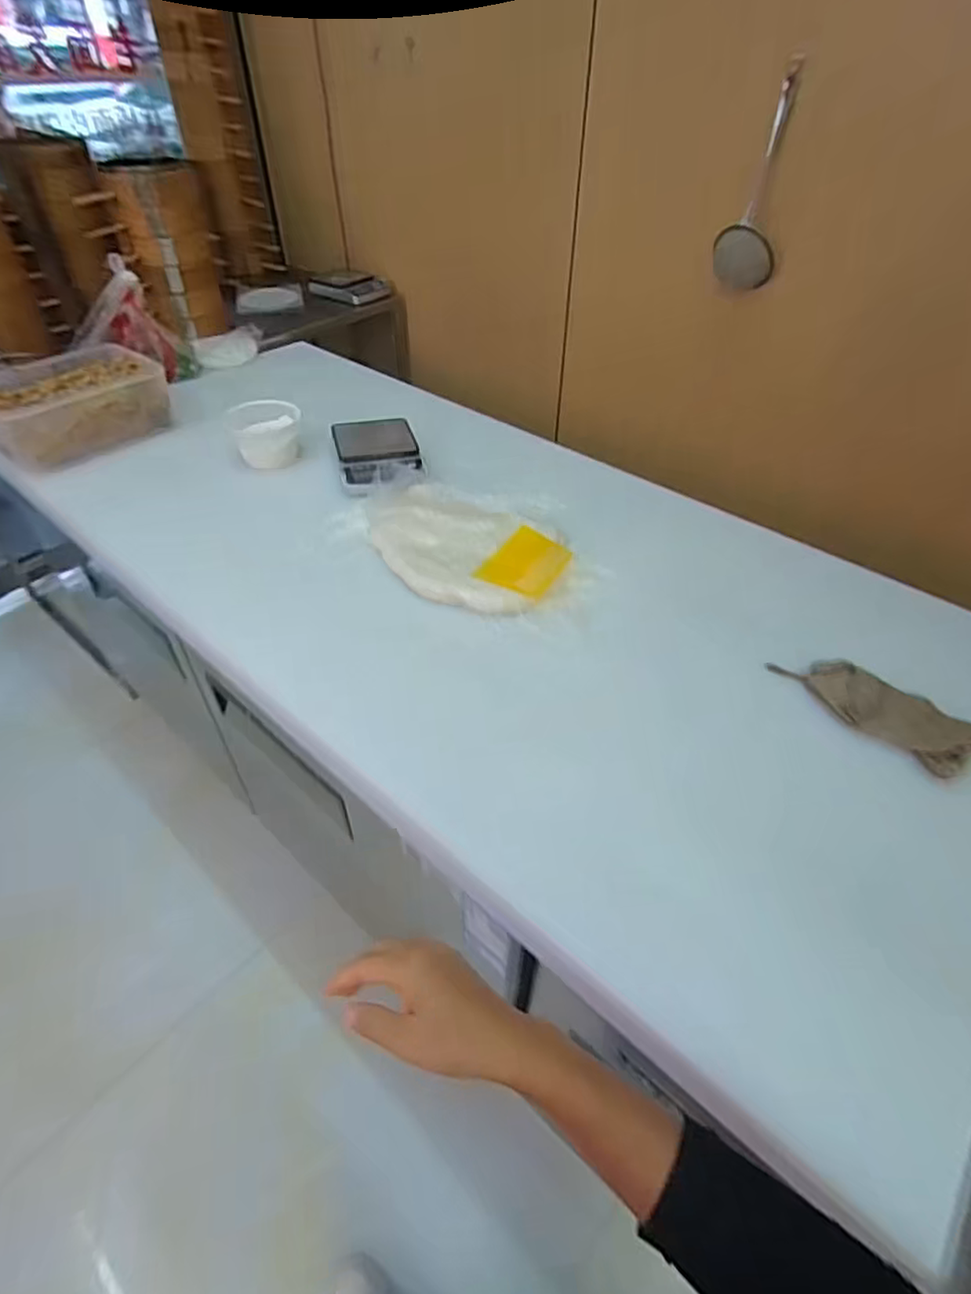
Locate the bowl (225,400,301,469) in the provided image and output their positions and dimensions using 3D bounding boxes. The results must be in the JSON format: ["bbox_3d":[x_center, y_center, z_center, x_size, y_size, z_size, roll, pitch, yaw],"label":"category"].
[{"bbox_3d":[-0.420,-0.409,1.210,0.129,0.104,0.109,-14,47,-15],"label":"bowl"}]

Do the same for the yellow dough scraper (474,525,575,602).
[{"bbox_3d":[0.061,-0.125,0.939,0.099,0.007,0.118,33,66,14],"label":"yellow dough scraper"}]

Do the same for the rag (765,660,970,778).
[{"bbox_3d":[0.476,0.065,0.766,0.228,0.022,0.103,35,54,30],"label":"rag"}]

